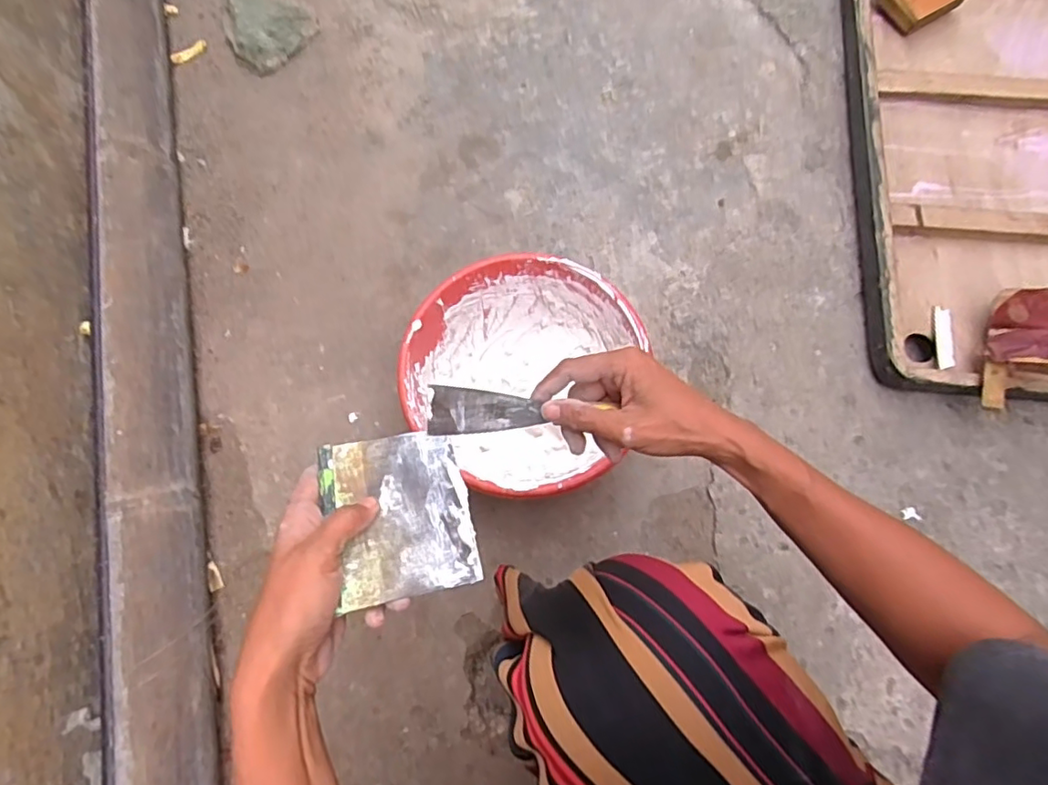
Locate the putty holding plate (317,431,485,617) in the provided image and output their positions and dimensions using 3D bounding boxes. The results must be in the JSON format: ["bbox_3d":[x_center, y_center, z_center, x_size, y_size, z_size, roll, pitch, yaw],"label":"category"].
[{"bbox_3d":[-0.081,0.074,0.370,0.088,0.004,0.116,-10,49,-11],"label":"putty holding plate"}]

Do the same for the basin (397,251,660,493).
[{"bbox_3d":[-0.004,-0.014,0.648,0.249,0.097,0.255,0,74,0],"label":"basin"}]

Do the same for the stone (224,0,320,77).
[{"bbox_3d":[-0.361,-0.522,0.812,0.119,0.052,0.119,0,74,0],"label":"stone"}]

